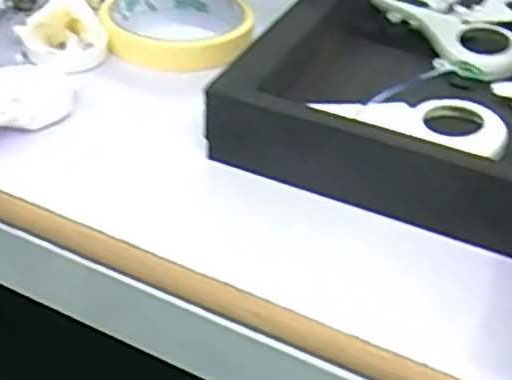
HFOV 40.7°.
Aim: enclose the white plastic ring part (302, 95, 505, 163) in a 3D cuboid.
[{"bbox_3d":[0.072,-0.033,0.316,0.084,0.012,0.039,13,41,13],"label":"white plastic ring part"}]

